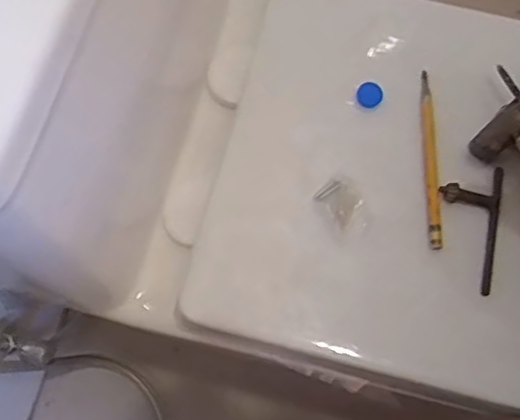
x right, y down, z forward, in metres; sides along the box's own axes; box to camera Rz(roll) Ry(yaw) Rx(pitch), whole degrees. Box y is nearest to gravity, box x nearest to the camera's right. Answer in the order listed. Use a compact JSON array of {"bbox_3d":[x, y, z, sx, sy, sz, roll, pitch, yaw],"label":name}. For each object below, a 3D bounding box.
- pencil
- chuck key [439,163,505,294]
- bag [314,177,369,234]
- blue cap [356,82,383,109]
[{"bbox_3d":[0.143,-0.045,0.534,0.015,0.009,0.154,3,72,3],"label":"pencil"},{"bbox_3d":[0.168,0.011,0.520,0.050,0.010,0.107,12,73,6],"label":"chuck key"},{"bbox_3d":[0.068,-0.005,0.518,0.033,0.010,0.048,-34,74,-9],"label":"bag"},{"bbox_3d":[0.094,-0.099,0.551,0.021,0.010,0.021,-1,72,2],"label":"blue cap"}]

